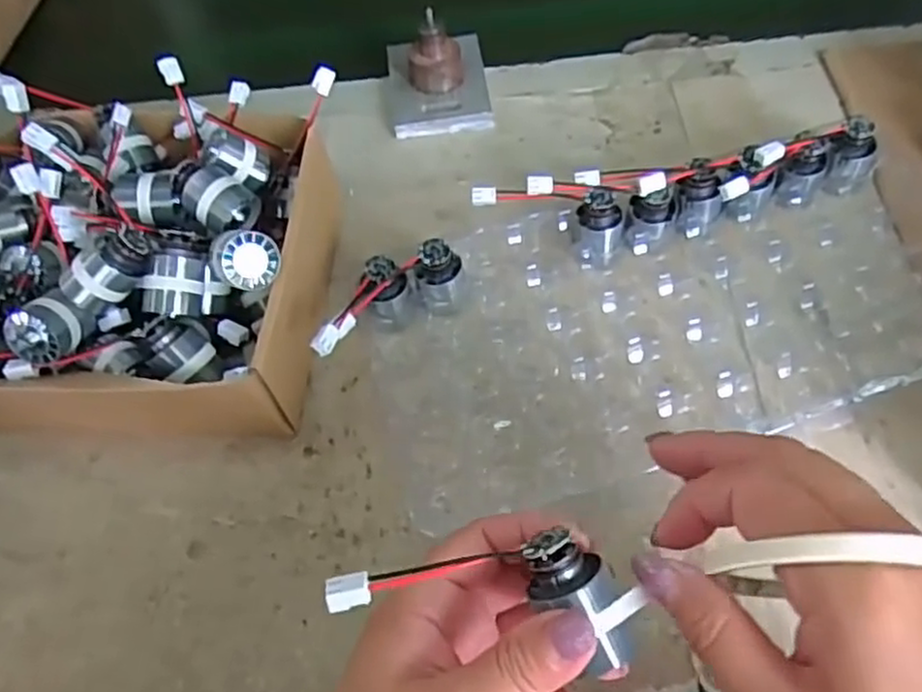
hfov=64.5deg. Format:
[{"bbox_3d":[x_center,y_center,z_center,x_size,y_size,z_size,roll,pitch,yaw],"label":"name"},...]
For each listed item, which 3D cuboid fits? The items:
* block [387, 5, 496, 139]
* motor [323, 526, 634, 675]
[{"bbox_3d":[-0.019,-0.201,0.522,0.072,0.051,0.094,-8,57,1],"label":"block"},{"bbox_3d":[0.007,0.081,0.237,0.099,0.021,0.037,5,59,0],"label":"motor"}]

